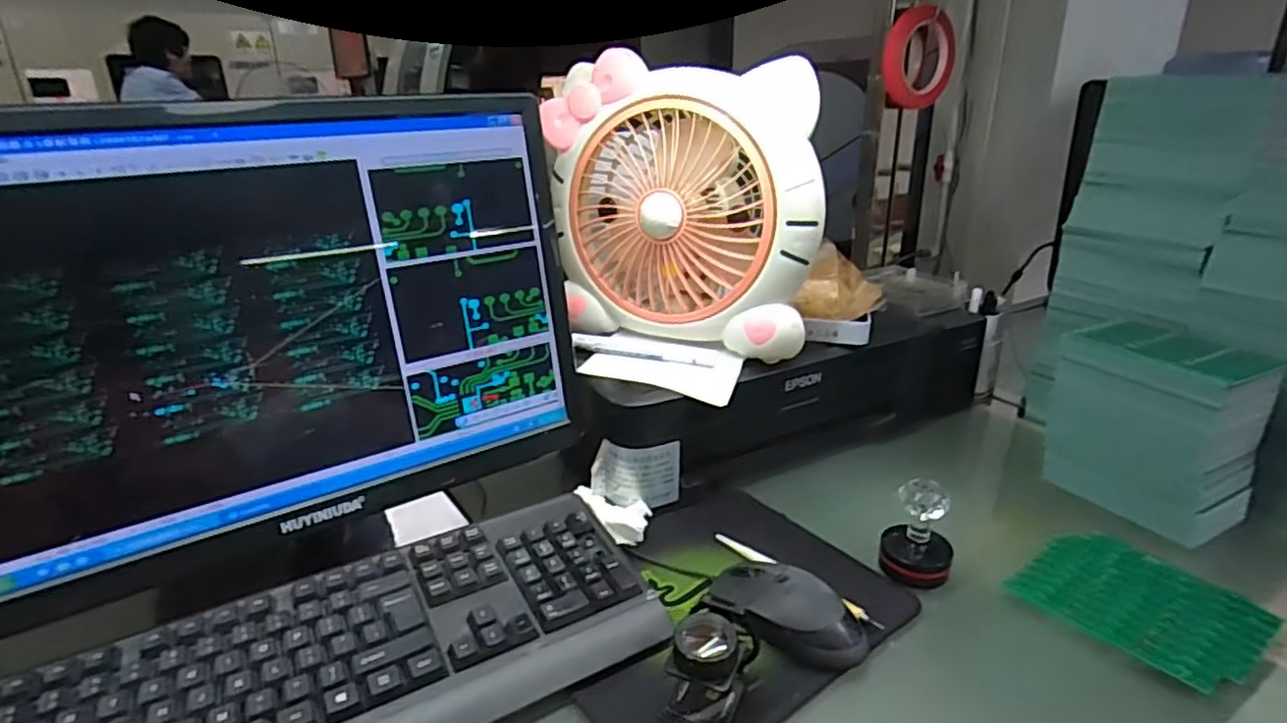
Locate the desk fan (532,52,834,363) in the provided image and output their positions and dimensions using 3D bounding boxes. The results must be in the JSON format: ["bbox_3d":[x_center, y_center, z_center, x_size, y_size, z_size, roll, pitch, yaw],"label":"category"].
[{"bbox_3d":[0.035,-0.138,0.616,0.248,0.235,0.091,13,25,30],"label":"desk fan"}]

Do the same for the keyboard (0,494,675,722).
[{"bbox_3d":[-0.205,0.194,0.418,0.432,0.036,0.156,-12,24,-28],"label":"keyboard"}]

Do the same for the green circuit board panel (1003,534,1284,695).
[{"bbox_3d":[0.367,0.177,0.499,0.120,0.012,0.135,-14,25,-32],"label":"green circuit board panel"}]

